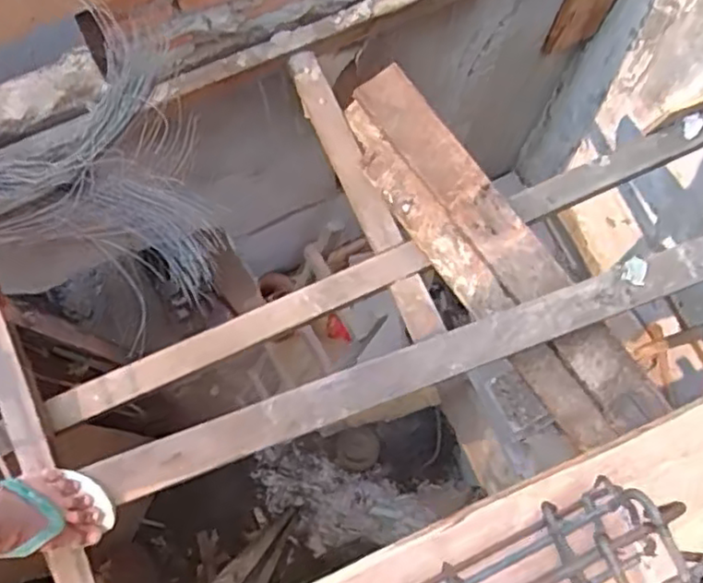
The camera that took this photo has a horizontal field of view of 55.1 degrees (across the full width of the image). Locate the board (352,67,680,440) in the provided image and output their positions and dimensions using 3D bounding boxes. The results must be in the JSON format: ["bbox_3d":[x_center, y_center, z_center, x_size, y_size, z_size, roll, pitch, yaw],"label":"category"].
[{"bbox_3d":[0.235,-0.071,1.199,0.173,0.051,0.737,-39,80,12],"label":"board"}]

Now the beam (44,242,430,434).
[{"bbox_3d":[-0.202,0.076,1.221,0.708,0.045,0.074,-24,78,-6],"label":"beam"}]

